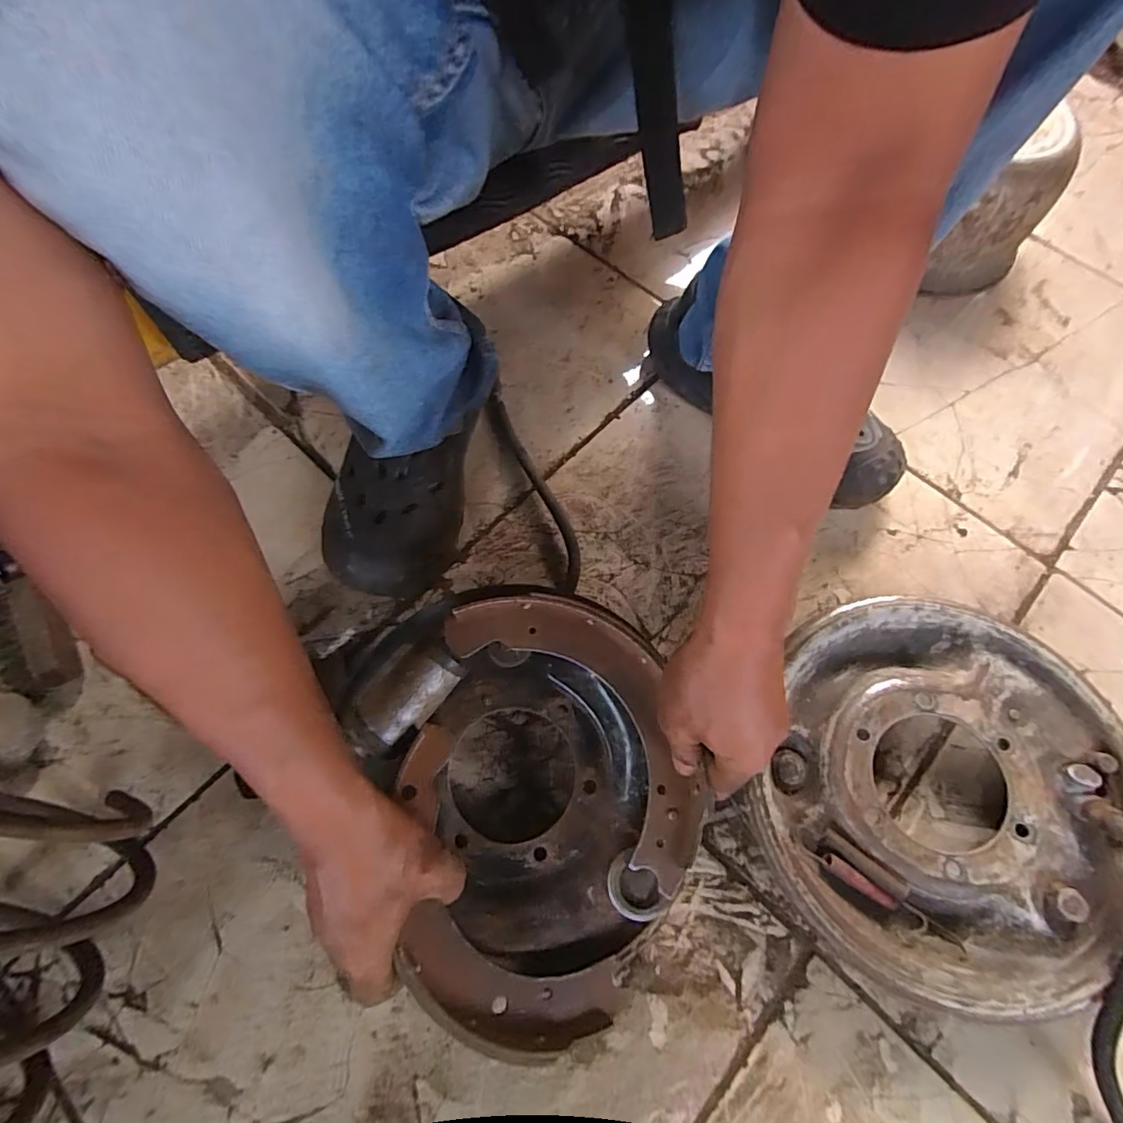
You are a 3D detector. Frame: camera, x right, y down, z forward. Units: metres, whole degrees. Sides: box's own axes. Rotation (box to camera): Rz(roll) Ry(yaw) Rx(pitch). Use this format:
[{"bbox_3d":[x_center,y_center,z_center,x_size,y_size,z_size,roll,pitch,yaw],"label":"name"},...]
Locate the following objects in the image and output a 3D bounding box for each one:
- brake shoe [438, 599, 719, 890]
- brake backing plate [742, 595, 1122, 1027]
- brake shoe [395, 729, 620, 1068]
[{"bbox_3d":[0.027,0.101,0.364,0.104,0.042,0.220,-36,72,-14],"label":"brake shoe"},{"bbox_3d":[0.271,0.162,0.400,0.253,0.061,0.268,23,69,9],"label":"brake backing plate"},{"bbox_3d":[-0.051,0.215,0.343,0.097,0.053,0.218,-27,82,-10],"label":"brake shoe"}]

